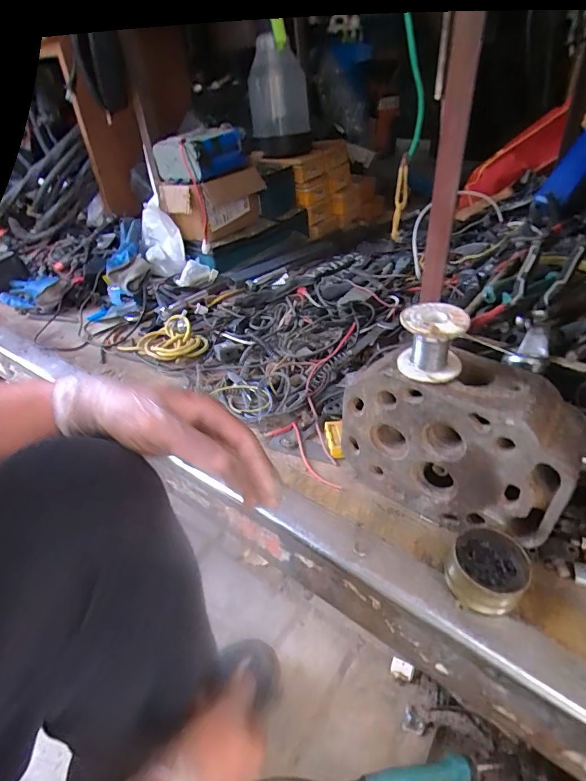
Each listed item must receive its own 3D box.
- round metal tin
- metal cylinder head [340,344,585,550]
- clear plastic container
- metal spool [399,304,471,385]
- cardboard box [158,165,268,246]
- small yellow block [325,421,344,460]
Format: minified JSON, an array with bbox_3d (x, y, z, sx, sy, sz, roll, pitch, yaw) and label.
[{"bbox_3d":[0.171,0.160,0.382,0.062,0.038,0.064,-3,37,3],"label":"round metal tin"},{"bbox_3d":[0.155,0.047,0.424,0.206,0.149,0.079,20,44,30],"label":"metal cylinder head"},{"bbox_3d":[-0.037,-0.710,1.018,0.143,0.182,0.115,-5,37,1],"label":"clear plastic container"},{"bbox_3d":[0.122,-0.043,0.378,0.055,0.053,0.051,8,39,17],"label":"metal spool"},{"bbox_3d":[-0.167,-0.399,0.944,0.115,0.125,0.215,21,44,30],"label":"cardboard box"},{"bbox_3d":[0.052,0.060,0.530,0.021,0.012,0.052,-6,56,-1],"label":"small yellow block"}]

